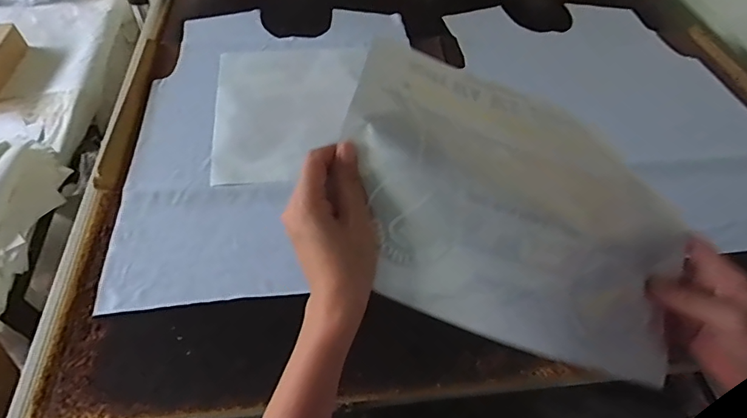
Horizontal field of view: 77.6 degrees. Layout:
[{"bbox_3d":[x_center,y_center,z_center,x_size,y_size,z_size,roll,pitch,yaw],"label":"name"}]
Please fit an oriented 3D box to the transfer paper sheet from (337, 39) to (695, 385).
[{"bbox_3d":[0.127,-0.041,0.413,0.283,0.102,0.305,9,51,3],"label":"transfer paper sheet"}]

